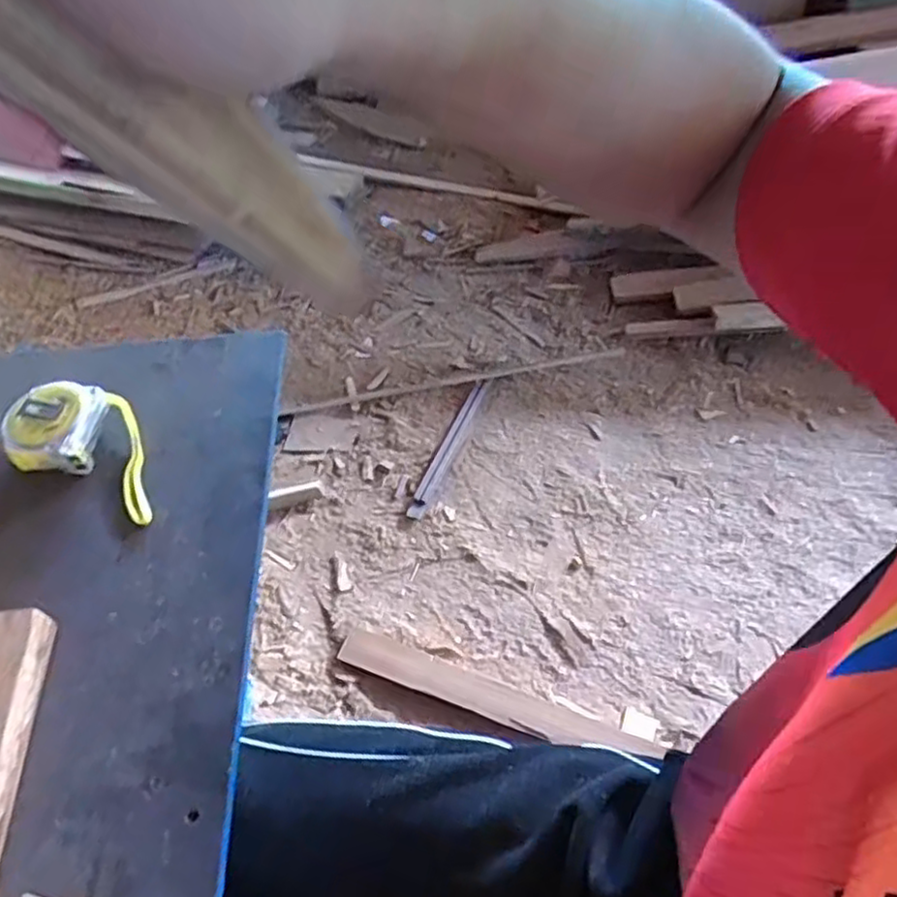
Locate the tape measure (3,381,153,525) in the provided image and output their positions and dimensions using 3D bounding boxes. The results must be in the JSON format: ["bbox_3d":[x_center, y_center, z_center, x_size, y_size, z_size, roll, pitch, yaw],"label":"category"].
[{"bbox_3d":[-0.259,-0.006,0.505,0.129,0.035,0.078,18,57,17],"label":"tape measure"}]

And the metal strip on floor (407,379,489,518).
[{"bbox_3d":[0.002,-0.008,1.455,0.042,0.016,0.379,18,57,17],"label":"metal strip on floor"}]

